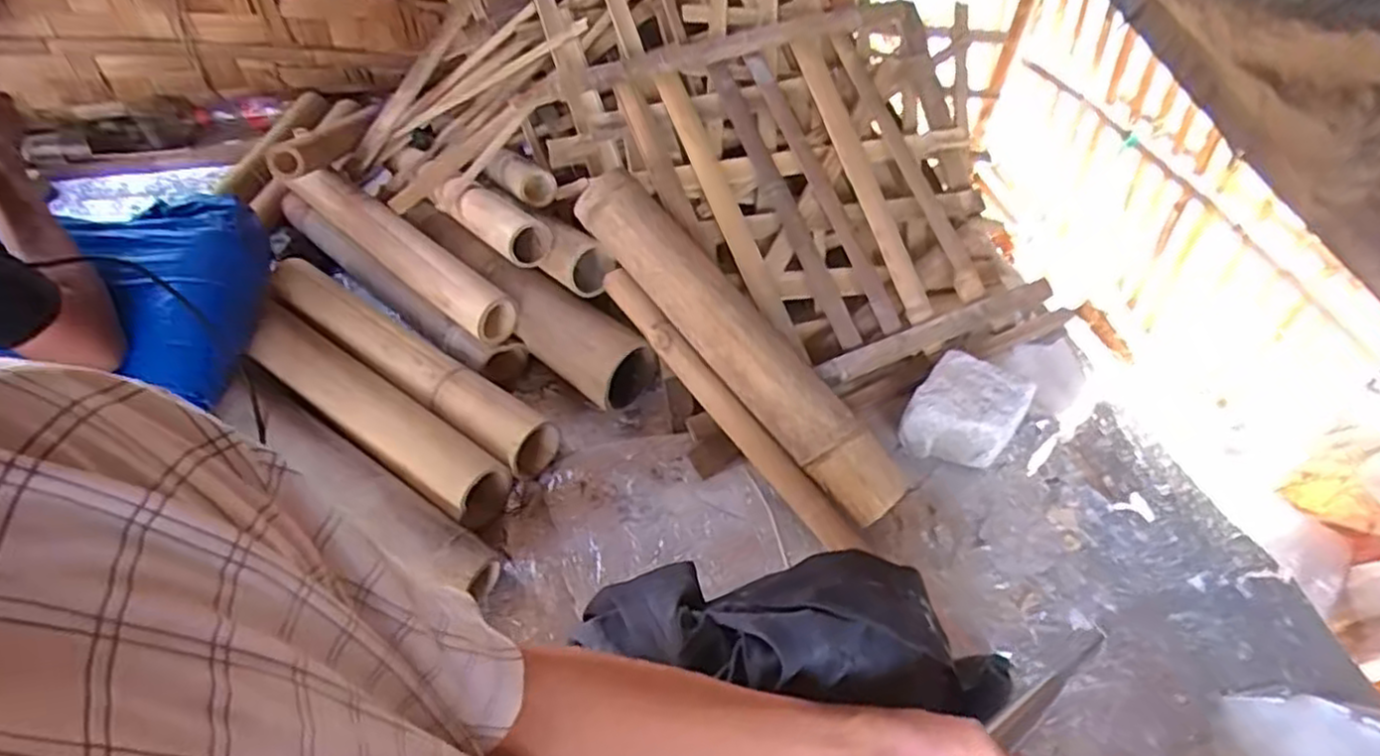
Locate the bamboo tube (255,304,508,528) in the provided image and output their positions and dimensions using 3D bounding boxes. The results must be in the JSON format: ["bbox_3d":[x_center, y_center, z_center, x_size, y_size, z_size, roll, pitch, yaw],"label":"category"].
[{"bbox_3d":[-0.396,0.045,0.909,0.413,0.103,0.086,27,56,25],"label":"bamboo tube"}]

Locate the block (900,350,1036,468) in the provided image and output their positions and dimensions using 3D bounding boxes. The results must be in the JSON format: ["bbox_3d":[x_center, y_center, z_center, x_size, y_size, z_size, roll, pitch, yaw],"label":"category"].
[{"bbox_3d":[0.340,0.045,0.906,0.117,0.088,0.129,26,56,24],"label":"block"}]

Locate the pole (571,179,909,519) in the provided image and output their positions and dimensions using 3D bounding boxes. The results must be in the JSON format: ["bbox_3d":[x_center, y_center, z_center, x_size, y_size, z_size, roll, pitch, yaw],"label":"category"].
[{"bbox_3d":[0.050,-0.053,0.873,0.085,0.069,0.533,-34,72,-23],"label":"pole"}]

